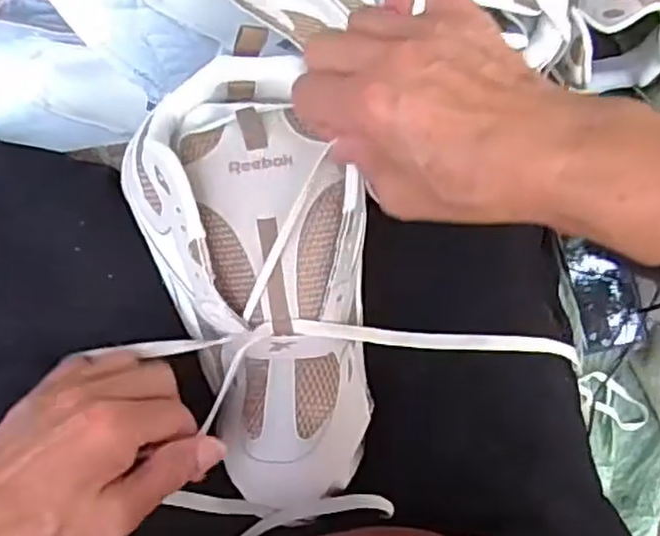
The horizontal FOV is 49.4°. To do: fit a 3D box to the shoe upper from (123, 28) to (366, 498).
[{"bbox_3d":[-0.038,0.009,0.401,0.119,0.055,0.259,-13,93,-4],"label":"shoe upper"}]

